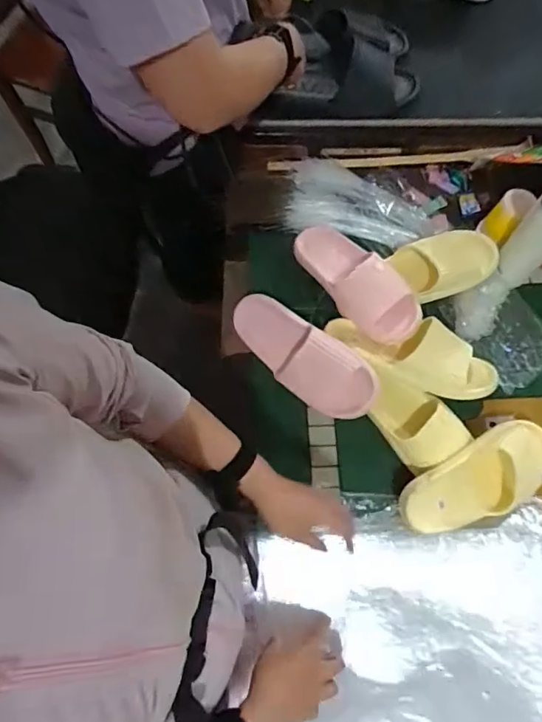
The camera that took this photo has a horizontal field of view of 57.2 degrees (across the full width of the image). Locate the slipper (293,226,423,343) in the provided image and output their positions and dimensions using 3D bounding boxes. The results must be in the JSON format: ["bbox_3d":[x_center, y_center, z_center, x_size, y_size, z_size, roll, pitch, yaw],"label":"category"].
[{"bbox_3d":[0.136,-0.136,0.804,0.094,0.059,0.252,-32,72,-11],"label":"slipper"}]

